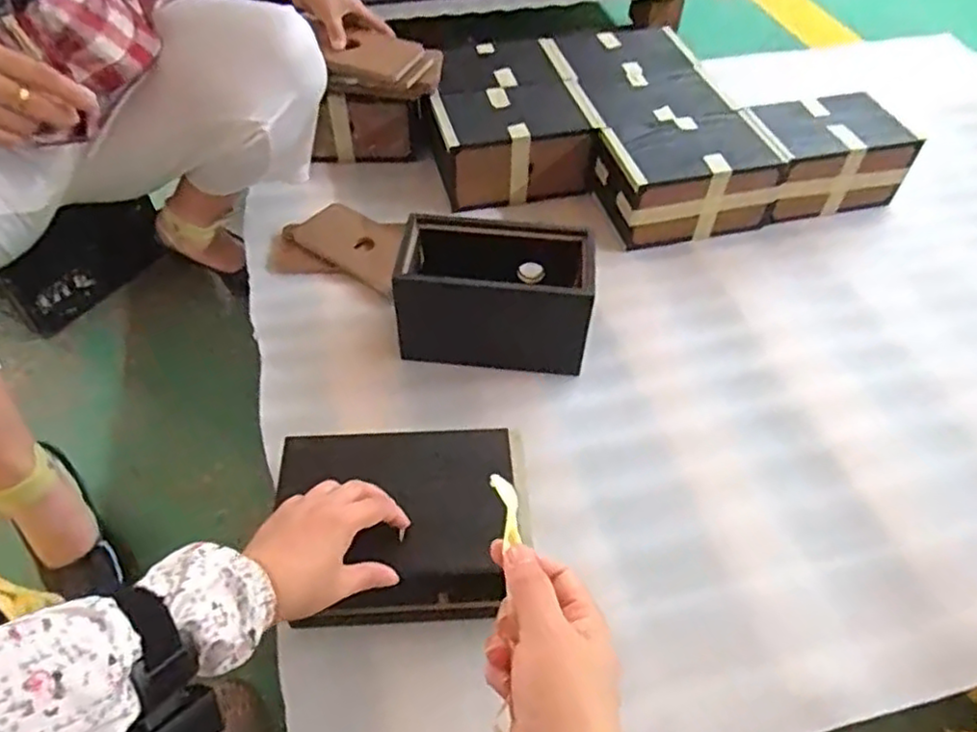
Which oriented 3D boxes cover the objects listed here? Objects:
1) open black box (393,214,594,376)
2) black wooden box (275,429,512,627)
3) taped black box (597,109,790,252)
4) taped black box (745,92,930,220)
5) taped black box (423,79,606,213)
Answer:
[{"bbox_3d":[0.010,-0.087,0.797,0.212,0.122,0.130,5,52,3],"label":"open black box"},{"bbox_3d":[-0.077,0.141,0.612,0.189,0.124,0.135,-3,52,-3],"label":"black wooden box"},{"bbox_3d":[0.278,-0.268,0.967,0.226,0.104,0.142,-9,53,-8],"label":"taped black box"},{"bbox_3d":[0.489,-0.314,1.021,0.215,0.117,0.146,-13,53,-11],"label":"taped black box"},{"bbox_3d":[0.037,-0.333,1.018,0.240,0.100,0.152,-11,53,-9],"label":"taped black box"}]

